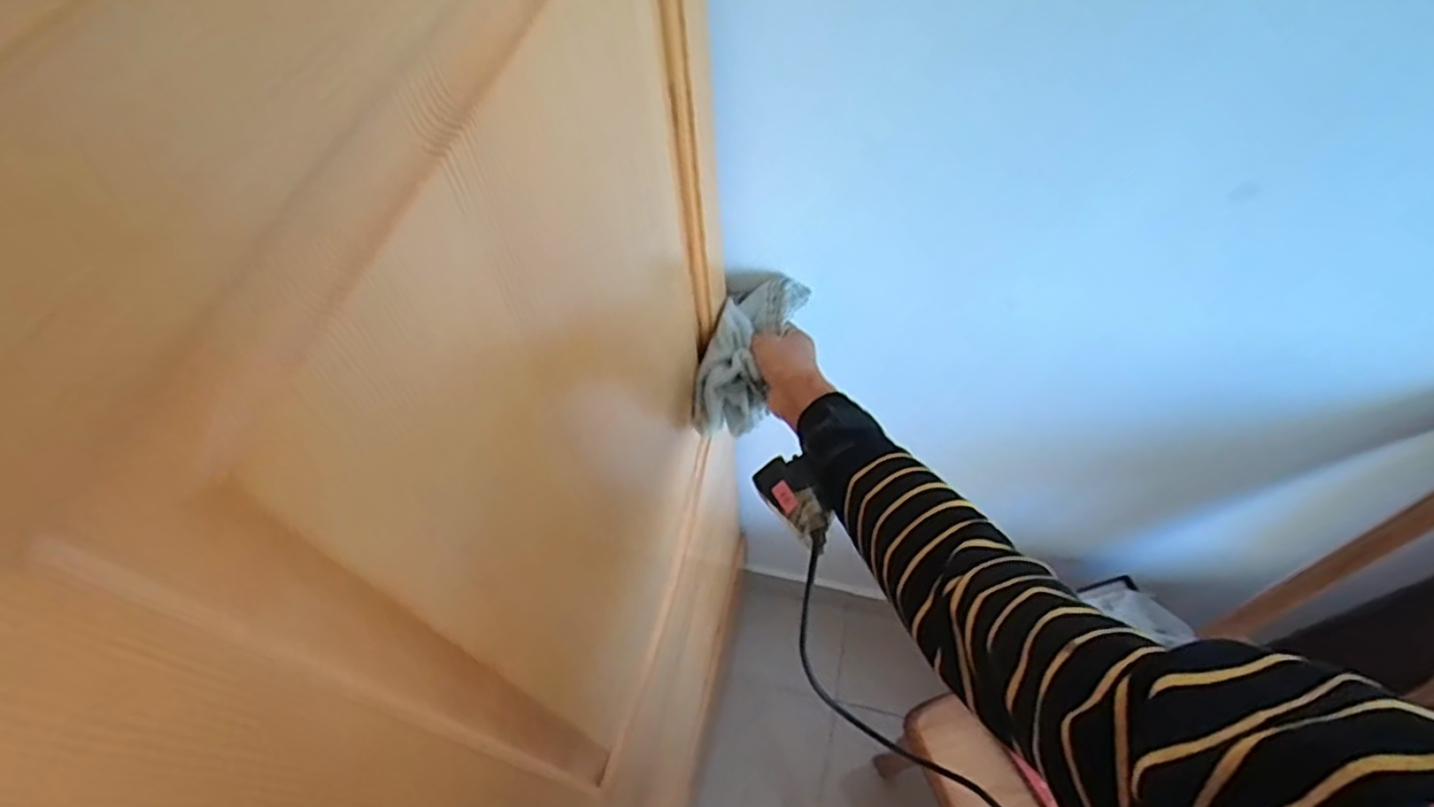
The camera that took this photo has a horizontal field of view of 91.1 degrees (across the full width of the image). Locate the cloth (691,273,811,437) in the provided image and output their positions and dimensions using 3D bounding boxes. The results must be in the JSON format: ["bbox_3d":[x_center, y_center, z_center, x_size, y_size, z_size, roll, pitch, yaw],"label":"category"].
[{"bbox_3d":[0.033,-0.053,0.651,0.073,0.048,0.177,22,73,16],"label":"cloth"}]

